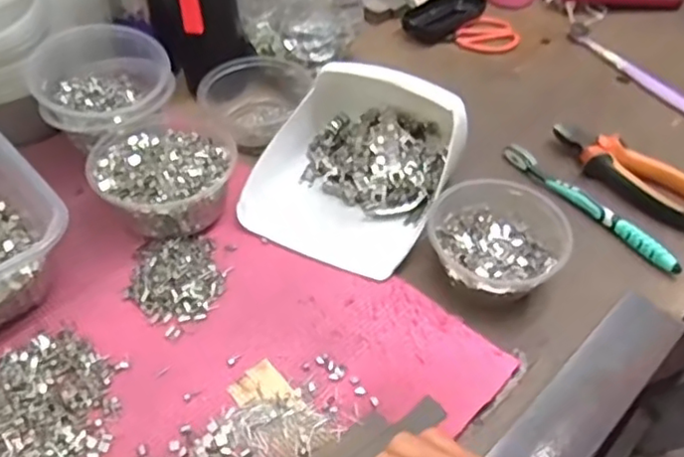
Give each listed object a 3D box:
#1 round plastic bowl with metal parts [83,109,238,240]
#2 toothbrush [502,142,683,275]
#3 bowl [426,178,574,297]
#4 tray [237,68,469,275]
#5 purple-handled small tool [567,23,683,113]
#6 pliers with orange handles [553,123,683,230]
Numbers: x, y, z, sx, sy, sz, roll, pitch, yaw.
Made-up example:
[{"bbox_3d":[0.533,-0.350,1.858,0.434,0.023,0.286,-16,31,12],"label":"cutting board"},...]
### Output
[{"bbox_3d":[-0.151,-0.047,0.543,0.124,0.057,0.114,1,49,-2],"label":"round plastic bowl with metal parts"},{"bbox_3d":[0.216,-0.024,0.570,0.011,0.014,0.186,-29,53,-24],"label":"toothbrush"},{"bbox_3d":[0.118,0.011,0.506,0.104,0.048,0.096,1,49,-2],"label":"bowl"},{"bbox_3d":[0.012,-0.063,0.550,0.155,0.077,0.175,21,51,15],"label":"tray"},{"bbox_3d":[0.324,-0.181,0.723,0.016,0.012,0.185,-24,52,-21],"label":"purple-handled small tool"},{"bbox_3d":[0.264,-0.054,0.596,0.149,0.021,0.048,36,56,28],"label":"pliers with orange handles"}]

